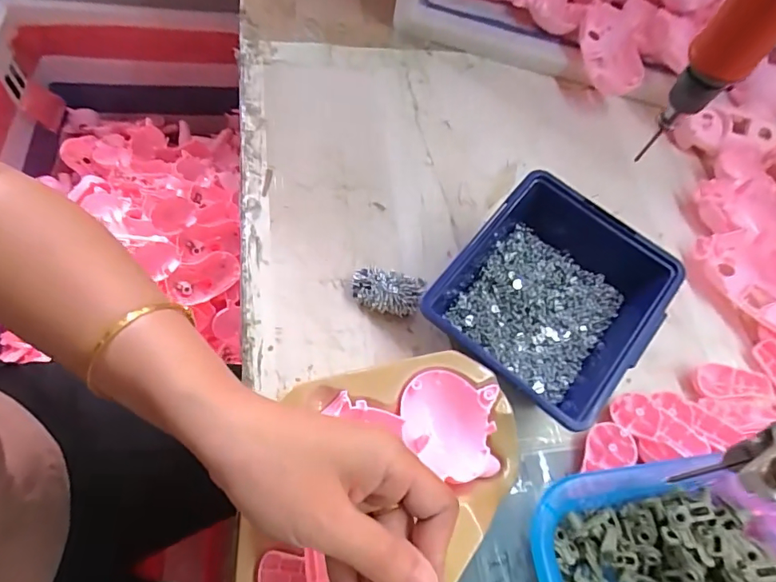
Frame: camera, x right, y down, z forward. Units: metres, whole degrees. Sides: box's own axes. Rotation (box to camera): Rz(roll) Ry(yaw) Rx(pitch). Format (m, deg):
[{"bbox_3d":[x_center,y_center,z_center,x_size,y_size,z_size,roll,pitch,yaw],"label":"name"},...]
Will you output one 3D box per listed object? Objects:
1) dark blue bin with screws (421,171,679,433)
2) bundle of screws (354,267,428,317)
[{"bbox_3d":[0.123,0.007,0.364,0.144,0.068,0.161,40,63,13],"label":"dark blue bin with screws"},{"bbox_3d":[-0.001,0.002,0.386,0.058,0.025,0.033,19,60,1],"label":"bundle of screws"}]

